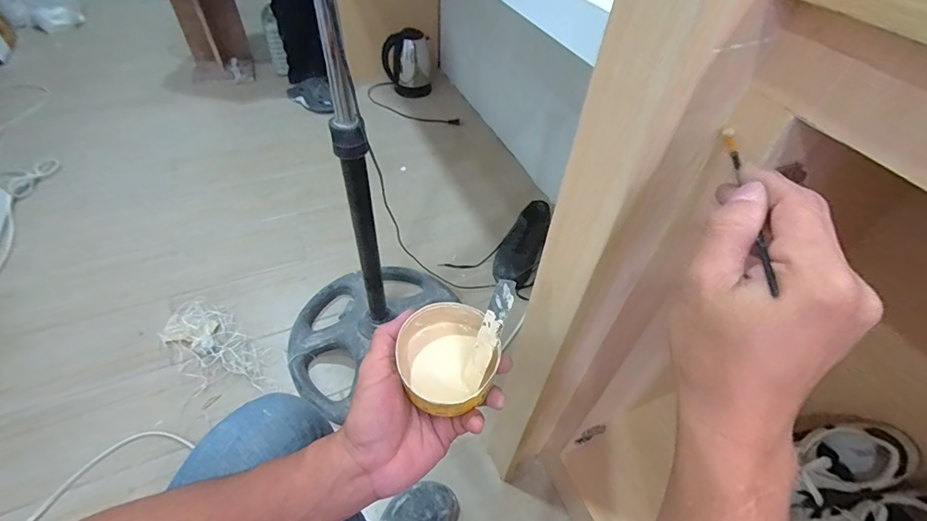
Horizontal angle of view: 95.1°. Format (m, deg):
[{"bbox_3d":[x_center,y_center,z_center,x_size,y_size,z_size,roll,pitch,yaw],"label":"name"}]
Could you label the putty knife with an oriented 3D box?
[{"bbox_3d":[0.021,0.061,0.348,0.019,0.012,0.092,22,92,15],"label":"putty knife"}]

